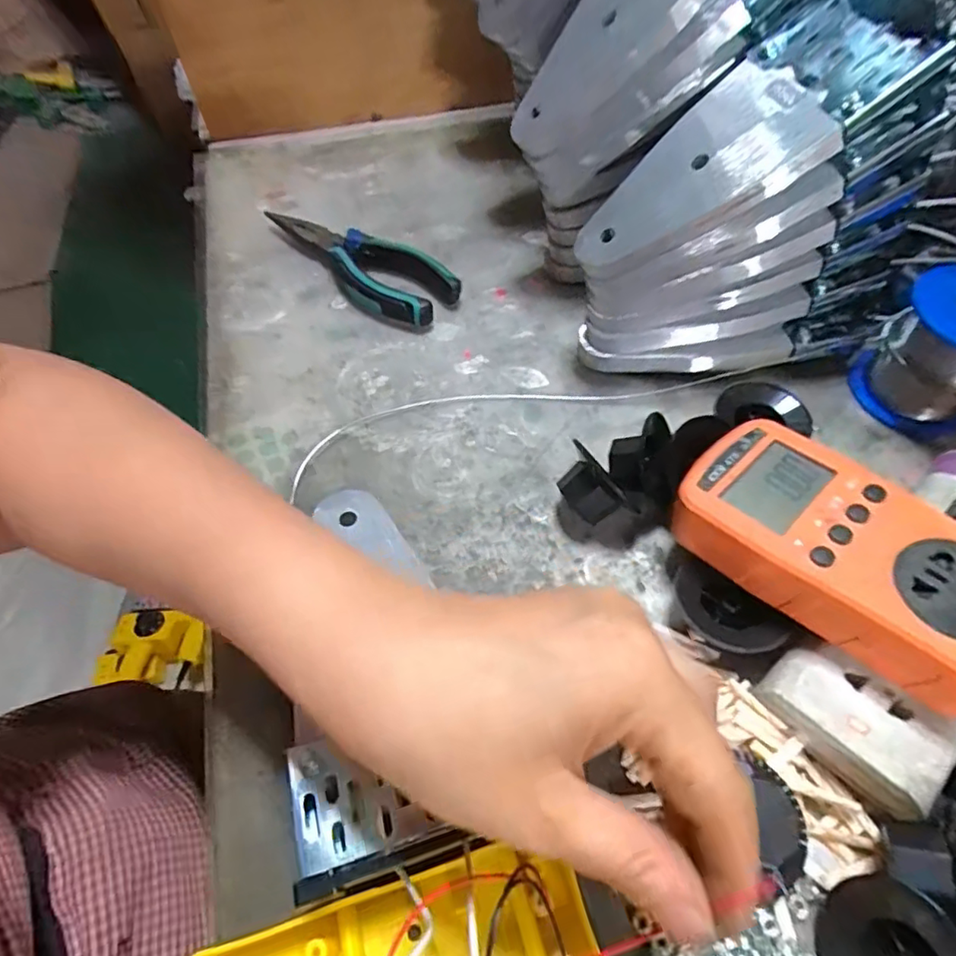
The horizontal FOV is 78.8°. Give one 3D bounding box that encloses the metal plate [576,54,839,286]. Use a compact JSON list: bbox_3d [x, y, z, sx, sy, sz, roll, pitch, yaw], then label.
[{"bbox_3d":[0.100,-0.148,0.285,0.117,0.009,0.068,-30,63,22],"label":"metal plate"}]

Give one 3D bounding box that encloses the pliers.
[{"bbox_3d":[-0.084,-0.144,0.391,0.149,0.024,0.047,30,62,19],"label":"pliers"}]

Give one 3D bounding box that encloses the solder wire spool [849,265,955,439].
[{"bbox_3d":[0.251,-0.068,0.312,0.059,0.069,0.063,0,57,0],"label":"solder wire spool"}]

